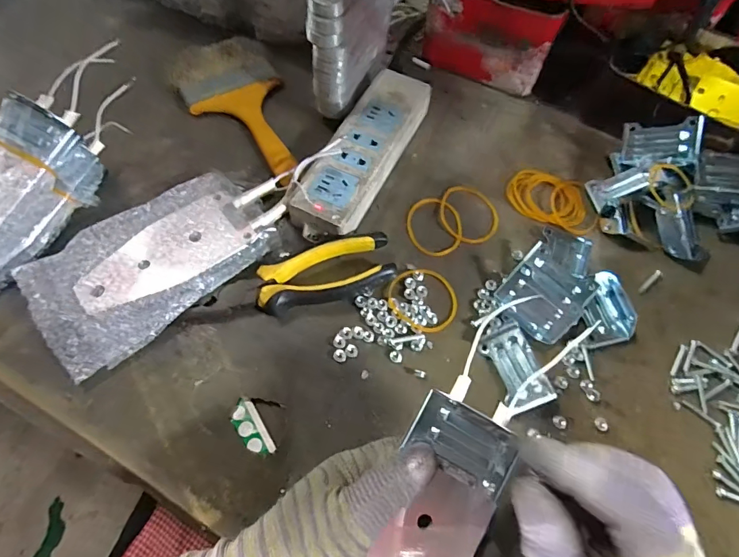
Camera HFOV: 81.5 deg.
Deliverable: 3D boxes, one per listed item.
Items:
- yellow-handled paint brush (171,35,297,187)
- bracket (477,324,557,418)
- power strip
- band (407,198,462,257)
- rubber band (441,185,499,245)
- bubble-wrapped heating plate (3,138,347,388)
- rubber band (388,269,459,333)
[{"bbox_3d":[-0.116,-0.161,0.412,0.095,0.013,0.189,-29,70,-15],"label":"yellow-handled paint brush"},{"bbox_3d":[0.108,0.065,0.317,0.033,0.015,0.058,-17,67,-11],"label":"bracket"},{"bbox_3d":[-0.006,-0.112,0.386,0.056,0.033,0.181,25,66,8],"label":"power strip"},{"bbox_3d":[0.057,-0.047,0.376,0.047,0.004,0.059,2,65,-2],"label":"band"},{"bbox_3d":[0.089,-0.058,0.383,0.054,0.004,0.057,15,65,4],"label":"rubber band"},{"bbox_3d":[-0.139,-0.029,0.339,0.230,0.027,0.092,-37,72,-18],"label":"bubble-wrapped heating plate"},{"bbox_3d":[0.044,0.016,0.346,0.056,0.004,0.053,1,65,-3],"label":"rubber band"}]

